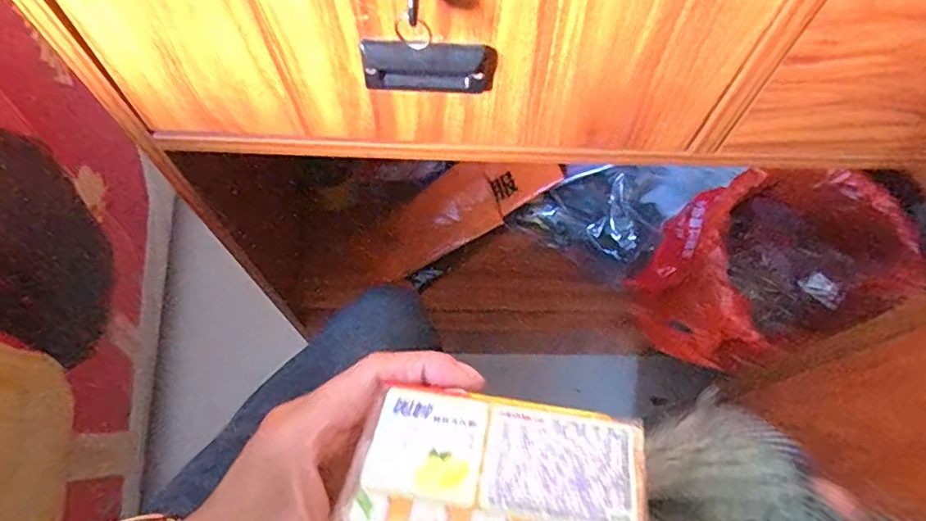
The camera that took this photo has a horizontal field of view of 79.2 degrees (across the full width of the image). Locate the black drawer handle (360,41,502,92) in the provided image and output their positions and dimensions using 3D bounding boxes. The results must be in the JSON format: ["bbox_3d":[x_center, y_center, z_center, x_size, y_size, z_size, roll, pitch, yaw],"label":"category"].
[{"bbox_3d":[-0.021,-0.123,0.362,0.085,0.043,0.009,0,66,-1],"label":"black drawer handle"}]

